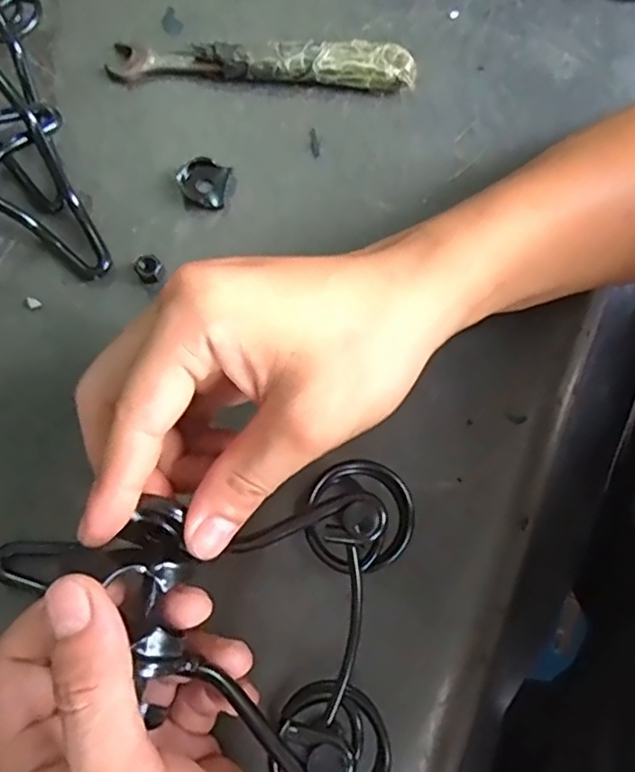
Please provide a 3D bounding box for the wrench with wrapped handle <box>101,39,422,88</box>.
[{"bbox_3d":[-0.030,-0.179,0.354,0.164,0.016,0.021,4,74,1],"label":"wrench with wrapped handle"}]

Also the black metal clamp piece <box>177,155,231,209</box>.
[{"bbox_3d":[-0.061,-0.108,0.338,0.026,0.011,0.028,0,74,0],"label":"black metal clamp piece"}]

